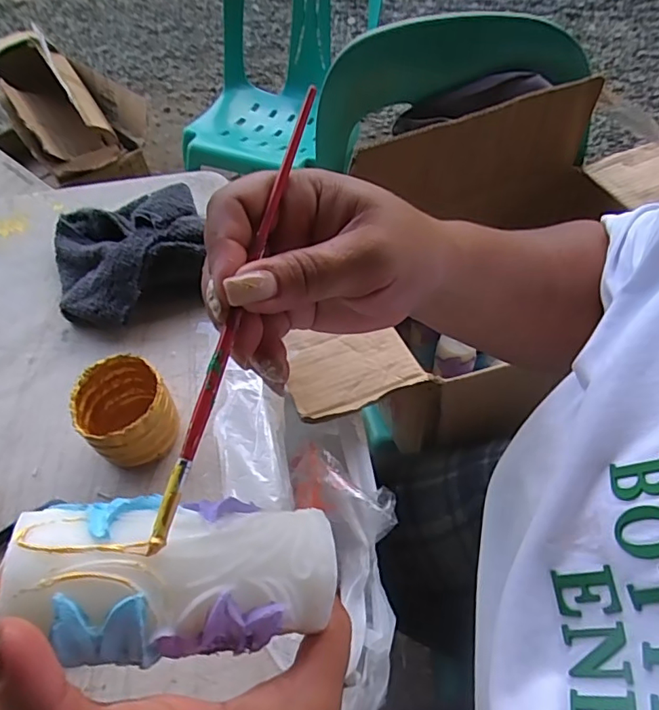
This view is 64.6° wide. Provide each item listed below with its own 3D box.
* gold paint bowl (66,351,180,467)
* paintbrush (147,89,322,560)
[{"bbox_3d":[-0.131,0.040,0.339,0.054,0.054,0.055,-1,53,2],"label":"gold paint bowl"},{"bbox_3d":[-0.033,-0.021,0.194,0.005,0.005,0.184,14,77,13],"label":"paintbrush"}]

